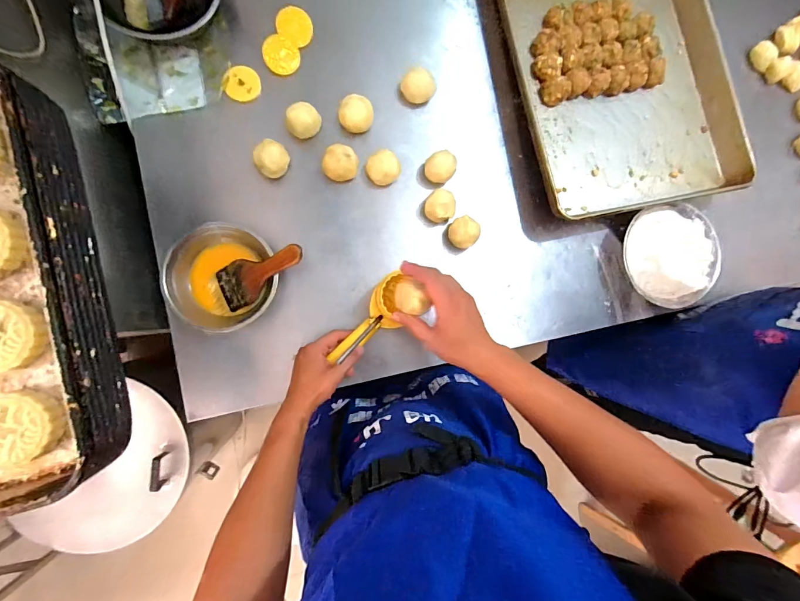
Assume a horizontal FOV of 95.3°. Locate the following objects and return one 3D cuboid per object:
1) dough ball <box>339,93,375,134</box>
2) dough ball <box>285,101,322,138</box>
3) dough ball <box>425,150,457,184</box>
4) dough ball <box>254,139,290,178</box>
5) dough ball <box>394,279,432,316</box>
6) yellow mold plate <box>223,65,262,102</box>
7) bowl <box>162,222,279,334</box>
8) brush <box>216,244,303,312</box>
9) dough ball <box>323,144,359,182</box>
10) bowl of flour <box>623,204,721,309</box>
[{"bbox_3d":[-0.076,-0.319,0.630,0.060,0.041,0.055,7,87,-7],"label":"dough ball"},{"bbox_3d":[-0.162,-0.302,0.618,0.059,0.048,0.053,-19,90,-8],"label":"dough ball"},{"bbox_3d":[0.070,-0.232,0.641,0.048,0.041,0.051,0,87,-7],"label":"dough ball"},{"bbox_3d":[-0.212,-0.233,0.610,0.051,0.049,0.051,0,87,-7],"label":"dough ball"},{"bbox_3d":[0.015,-0.004,0.487,0.043,0.031,0.044,2,87,-7],"label":"dough ball"},{"bbox_3d":[-0.267,-0.367,0.621,0.051,0.017,0.059,22,85,-6],"label":"yellow mold plate"},{"bbox_3d":[-0.283,-0.034,0.589,0.160,0.050,0.163,0,87,-7],"label":"bowl"},{"bbox_3d":[-0.217,-0.044,0.570,0.151,0.013,0.070,-25,91,15],"label":"brush"},{"bbox_3d":[-0.099,-0.231,0.619,0.052,0.041,0.059,16,86,-6],"label":"dough ball"},{"bbox_3d":[0.494,-0.078,0.683,0.180,0.058,0.176,0,87,-7],"label":"bowl of flour"}]

